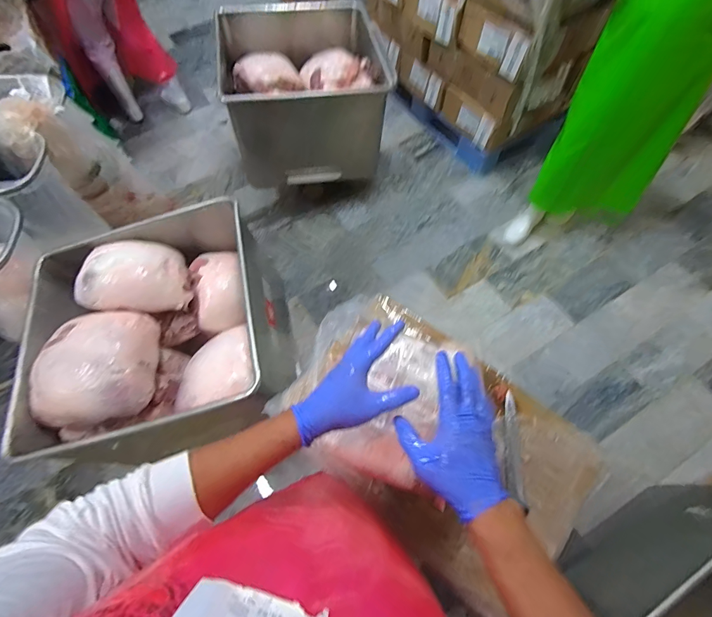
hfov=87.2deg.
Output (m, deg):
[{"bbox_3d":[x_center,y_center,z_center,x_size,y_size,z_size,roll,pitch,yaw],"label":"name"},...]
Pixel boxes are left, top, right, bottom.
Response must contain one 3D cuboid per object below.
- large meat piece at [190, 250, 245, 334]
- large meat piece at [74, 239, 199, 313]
[{"bbox_3d":[-0.467,-0.059,1.274,0.161,0.124,0.269,-10,63,-2],"label":"large meat piece"},{"bbox_3d":[-0.673,-0.104,1.167,0.273,0.160,0.227,-12,63,-3],"label":"large meat piece"}]

